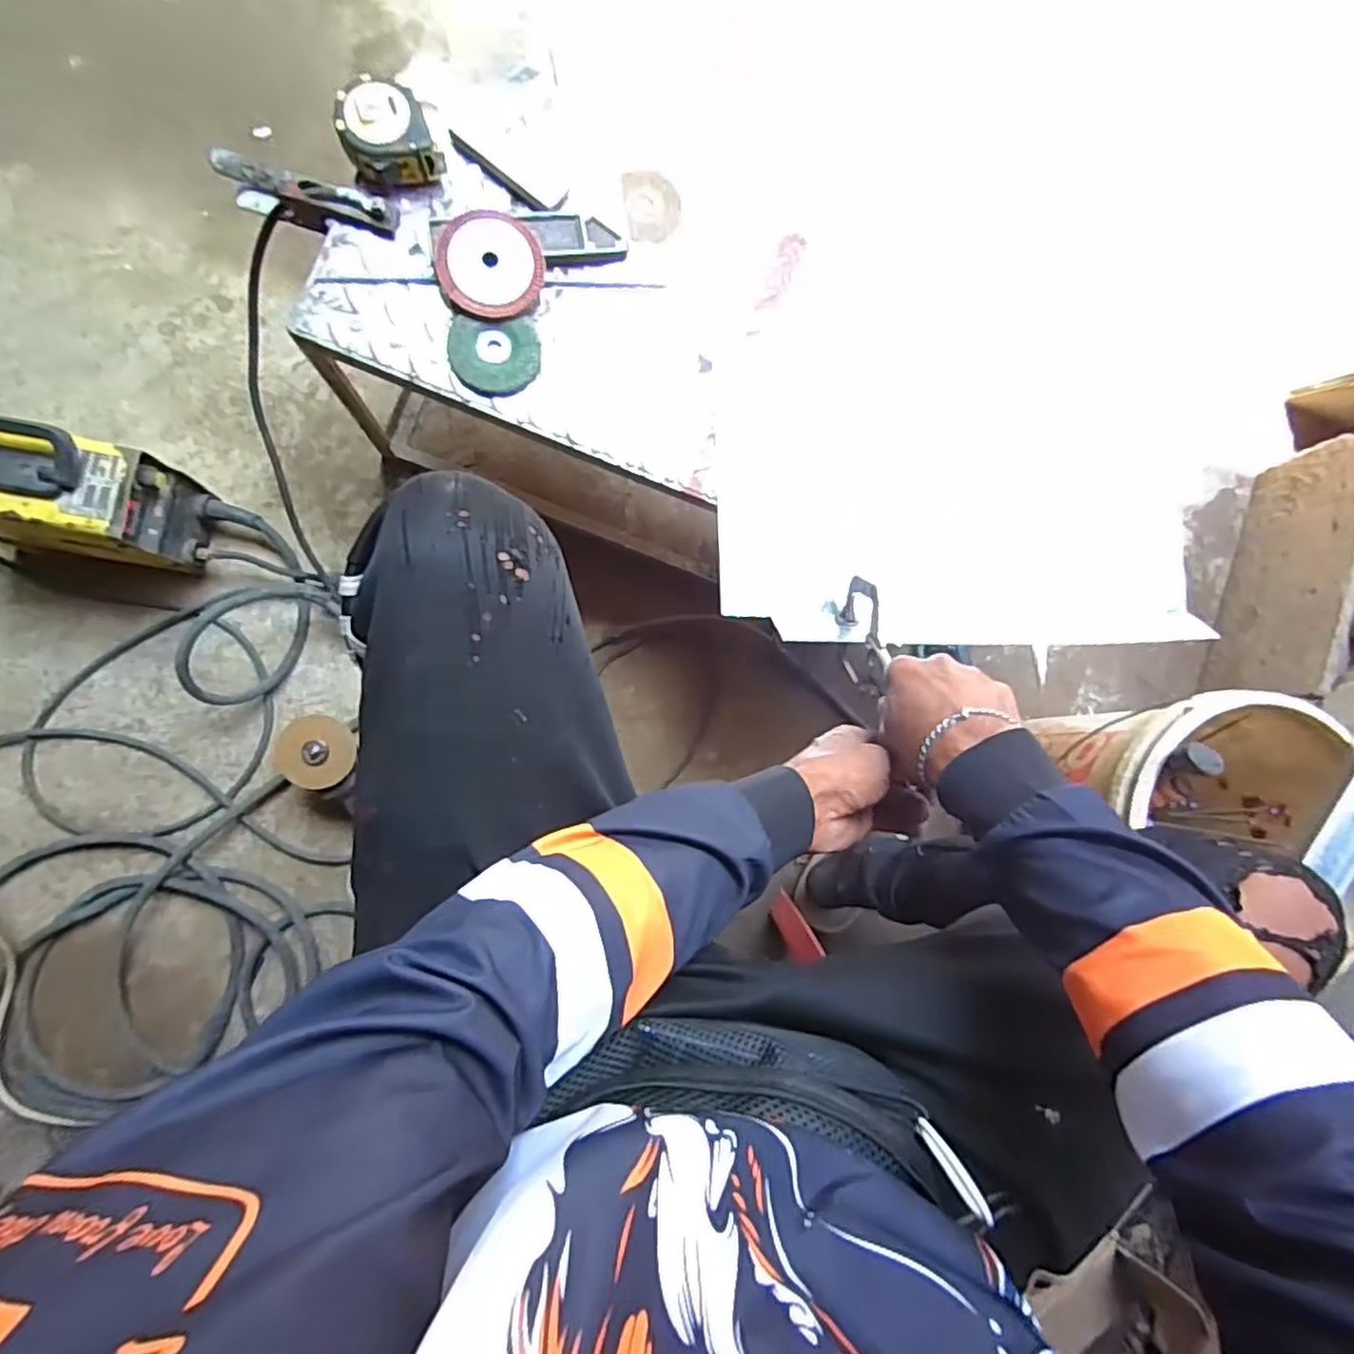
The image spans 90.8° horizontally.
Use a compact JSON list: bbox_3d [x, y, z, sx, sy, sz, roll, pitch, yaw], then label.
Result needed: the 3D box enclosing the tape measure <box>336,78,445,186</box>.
[{"bbox_3d":[-0.263,-0.491,0.602,0.077,0.045,0.073,0,89,-7],"label":"tape measure"}]

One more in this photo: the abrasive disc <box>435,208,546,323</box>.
[{"bbox_3d":[-0.172,-0.381,0.618,0.093,0.019,0.099,0,87,-8],"label":"abrasive disc"}]

